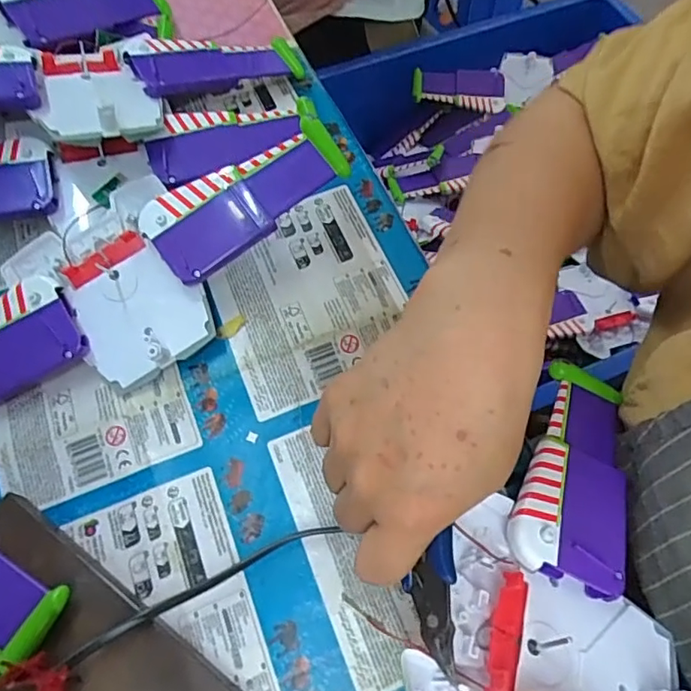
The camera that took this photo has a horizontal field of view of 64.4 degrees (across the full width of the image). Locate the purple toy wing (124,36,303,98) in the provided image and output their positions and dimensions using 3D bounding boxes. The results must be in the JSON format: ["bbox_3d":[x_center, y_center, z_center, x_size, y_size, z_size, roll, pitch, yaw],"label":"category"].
[{"bbox_3d":[-0.092,-0.203,0.395,0.117,0.015,0.047,-19,65,-26],"label":"purple toy wing"}]

